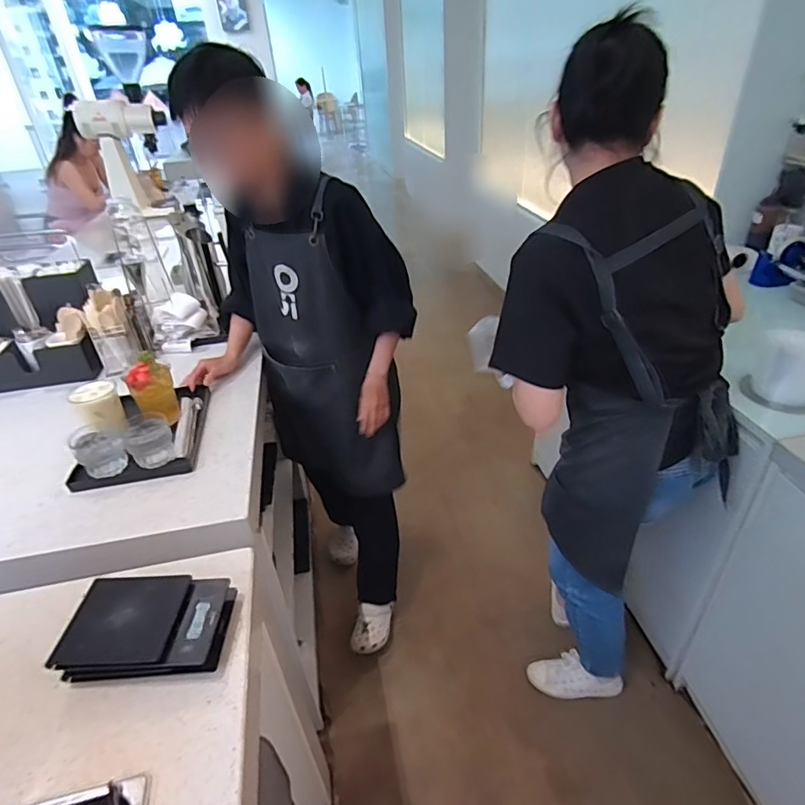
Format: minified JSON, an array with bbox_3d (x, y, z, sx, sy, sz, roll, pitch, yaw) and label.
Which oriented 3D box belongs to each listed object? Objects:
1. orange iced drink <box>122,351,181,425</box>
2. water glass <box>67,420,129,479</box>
[{"bbox_3d":[-0.515,-0.019,1.059,0.085,0.143,0.070,-11,35,-9],"label":"orange iced drink"},{"bbox_3d":[-0.571,0.095,0.973,0.083,0.082,0.088,-27,40,-29],"label":"water glass"}]

